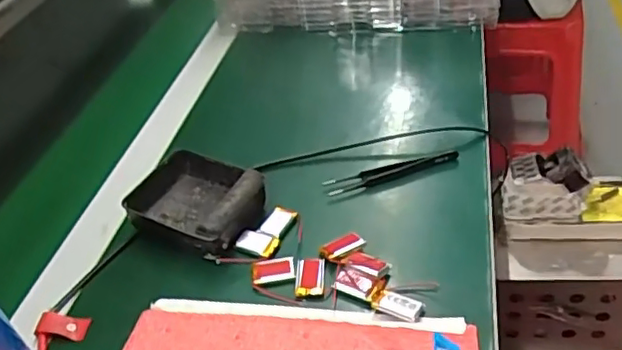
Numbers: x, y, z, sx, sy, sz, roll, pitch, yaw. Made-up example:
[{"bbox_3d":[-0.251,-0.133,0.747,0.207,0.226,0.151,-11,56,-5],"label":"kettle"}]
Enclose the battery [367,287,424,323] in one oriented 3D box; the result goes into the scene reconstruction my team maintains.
[{"bbox_3d":[0.056,0.087,0.411,0.038,0.005,0.019,14,45,26],"label":"battery"}]

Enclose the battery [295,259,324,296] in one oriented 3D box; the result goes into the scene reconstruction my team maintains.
[{"bbox_3d":[0.000,0.073,0.438,0.019,0.005,0.032,-4,40,7],"label":"battery"}]

